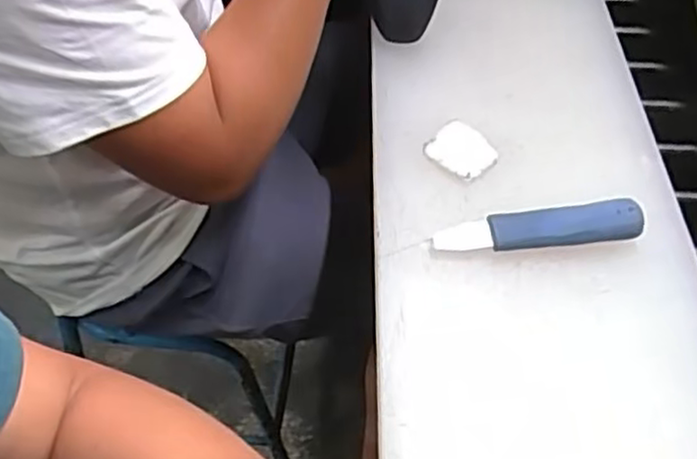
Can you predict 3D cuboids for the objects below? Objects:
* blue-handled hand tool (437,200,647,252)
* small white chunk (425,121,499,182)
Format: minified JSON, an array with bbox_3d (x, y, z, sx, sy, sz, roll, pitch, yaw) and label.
[{"bbox_3d":[0.142,-0.001,0.533,0.155,0.019,0.026,-5,50,-4],"label":"blue-handled hand tool"},{"bbox_3d":[0.094,-0.067,0.590,0.049,0.005,0.055,-36,58,-26],"label":"small white chunk"}]

